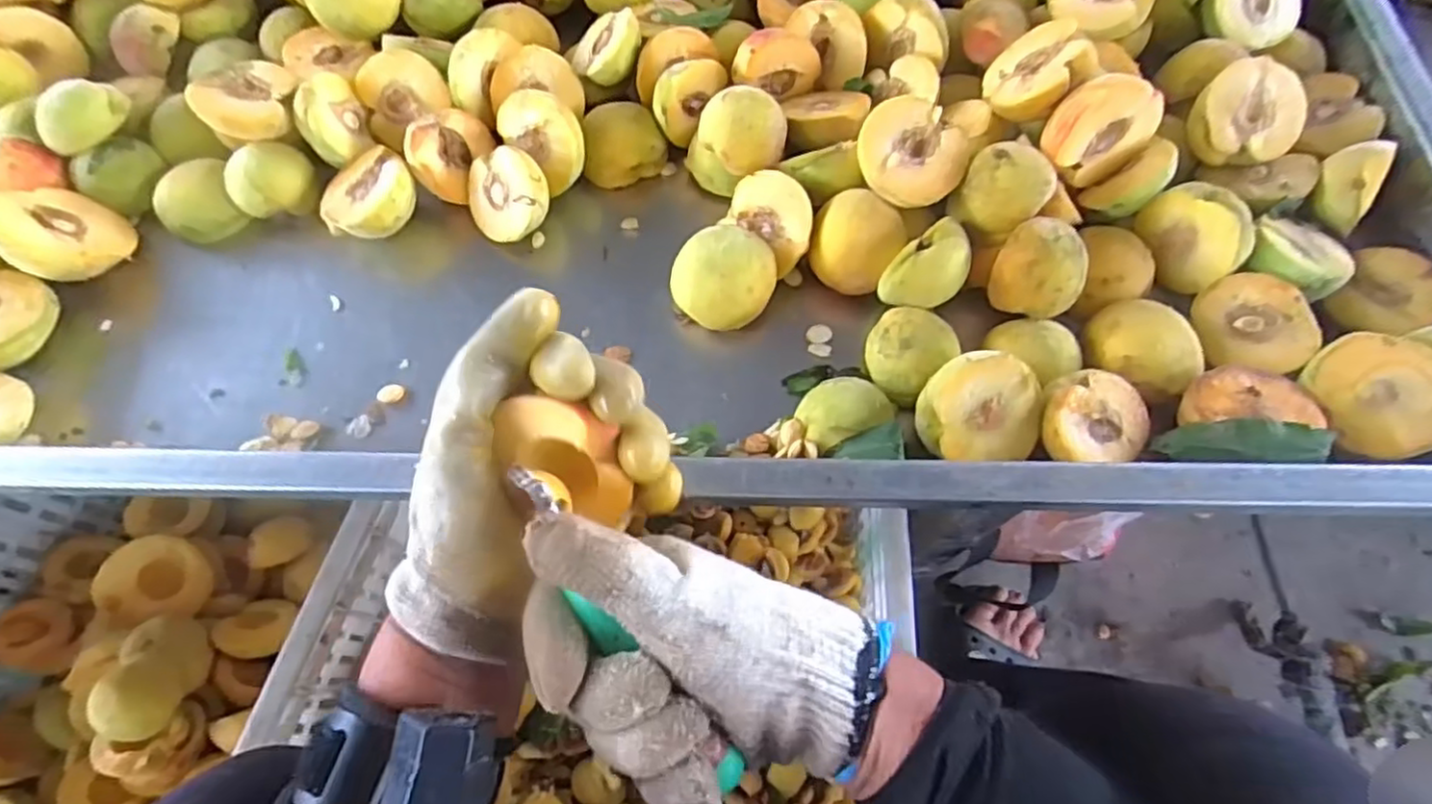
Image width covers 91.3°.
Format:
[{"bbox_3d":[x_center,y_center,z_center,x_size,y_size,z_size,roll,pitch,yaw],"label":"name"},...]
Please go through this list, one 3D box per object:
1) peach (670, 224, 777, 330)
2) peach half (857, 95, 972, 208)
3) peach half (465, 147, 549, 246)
[{"bbox_3d":[0.004,-0.076,0.435,0.061,0.048,0.053,-5,63,-1],"label":"peach"},{"bbox_3d":[0.116,-0.148,0.426,0.064,0.026,0.064,1,80,-8],"label":"peach half"},{"bbox_3d":[-0.137,-0.137,0.465,0.057,0.022,0.058,8,107,26],"label":"peach half"}]

